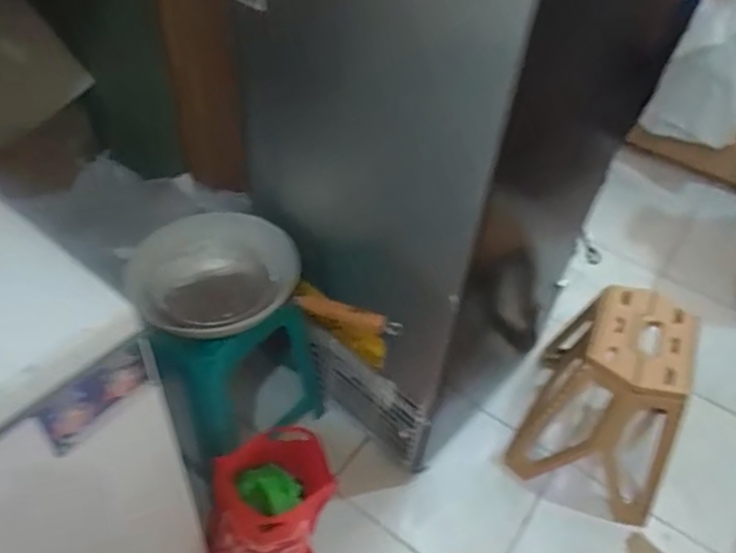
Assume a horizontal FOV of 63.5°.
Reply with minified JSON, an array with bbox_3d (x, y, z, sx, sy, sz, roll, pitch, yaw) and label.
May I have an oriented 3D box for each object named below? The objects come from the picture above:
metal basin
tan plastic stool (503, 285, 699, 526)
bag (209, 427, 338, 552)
[{"bbox_3d":[-0.286,0.007,1.162,0.311,0.096,0.278,-12,48,-15],"label":"metal basin"},{"bbox_3d":[0.564,0.265,1.367,0.331,0.385,0.364,22,49,16],"label":"tan plastic stool"},{"bbox_3d":[-0.195,0.475,1.170,0.241,0.313,0.182,-22,52,-23],"label":"bag"}]

